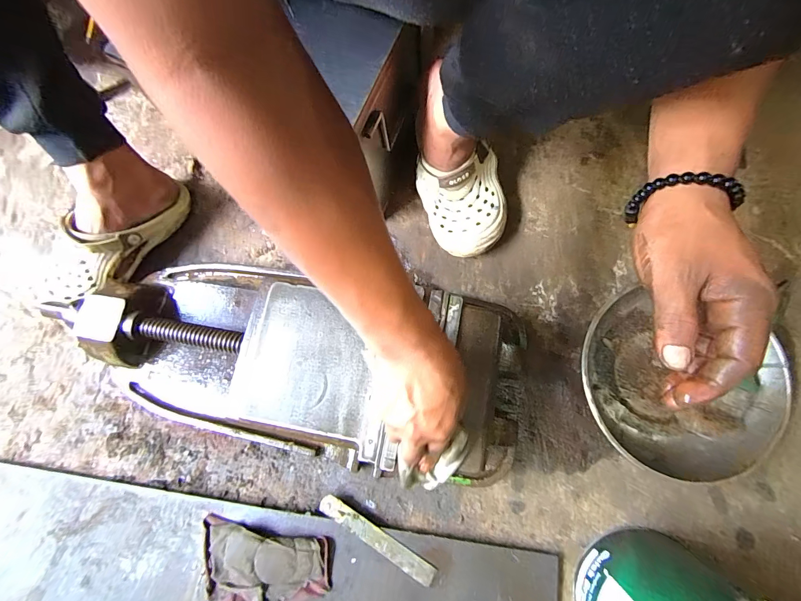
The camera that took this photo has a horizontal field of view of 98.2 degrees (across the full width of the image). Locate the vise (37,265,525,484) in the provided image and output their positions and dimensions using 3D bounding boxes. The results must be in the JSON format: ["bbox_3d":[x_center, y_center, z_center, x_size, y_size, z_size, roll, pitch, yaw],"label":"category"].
[{"bbox_3d":[-0.141,0.079,0.447,0.549,0.122,0.210,7,76,11],"label":"vise"}]

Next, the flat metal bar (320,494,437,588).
[{"bbox_3d":[-0.032,0.311,0.454,0.168,0.007,0.024,28,76,10],"label":"flat metal bar"}]

